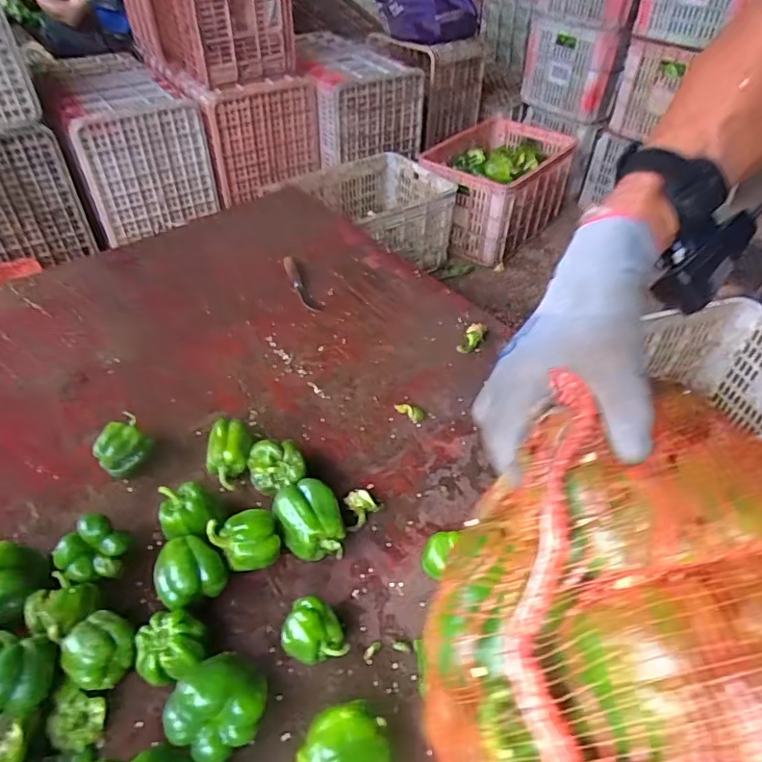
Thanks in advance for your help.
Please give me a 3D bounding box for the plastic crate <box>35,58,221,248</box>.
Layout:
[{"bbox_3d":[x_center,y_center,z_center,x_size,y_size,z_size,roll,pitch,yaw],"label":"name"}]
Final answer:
[{"bbox_3d":[-0.754,-0.718,1.631,0.336,0.328,0.499,-23,49,-23],"label":"plastic crate"}]

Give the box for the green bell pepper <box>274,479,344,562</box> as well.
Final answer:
[{"bbox_3d":[-0.090,0.173,0.691,0.079,0.068,0.097,-16,47,-17],"label":"green bell pepper"}]

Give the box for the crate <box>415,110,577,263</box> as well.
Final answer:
[{"bbox_3d":[0.391,-0.655,1.843,0.550,0.255,0.369,-34,54,-31],"label":"crate"}]

